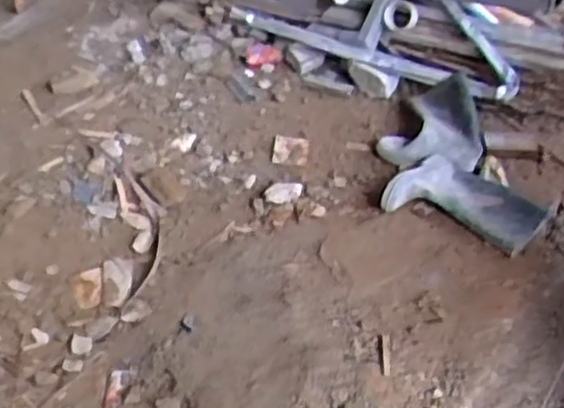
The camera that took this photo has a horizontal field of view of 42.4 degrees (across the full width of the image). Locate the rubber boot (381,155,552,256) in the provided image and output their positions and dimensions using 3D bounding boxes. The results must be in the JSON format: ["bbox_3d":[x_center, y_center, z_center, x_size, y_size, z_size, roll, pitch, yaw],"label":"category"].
[{"bbox_3d":[0.484,0.001,1.912,0.392,0.099,0.210,21,49,18],"label":"rubber boot"}]

